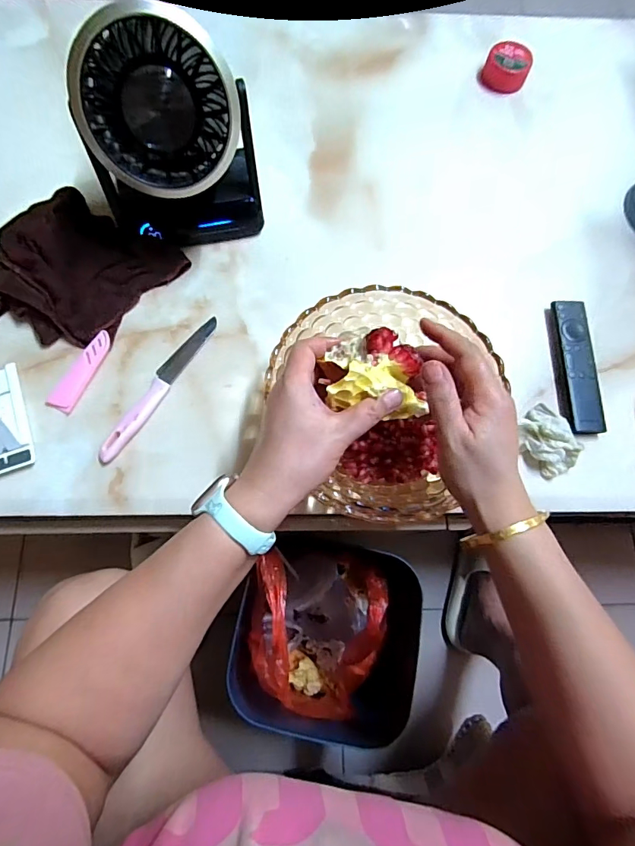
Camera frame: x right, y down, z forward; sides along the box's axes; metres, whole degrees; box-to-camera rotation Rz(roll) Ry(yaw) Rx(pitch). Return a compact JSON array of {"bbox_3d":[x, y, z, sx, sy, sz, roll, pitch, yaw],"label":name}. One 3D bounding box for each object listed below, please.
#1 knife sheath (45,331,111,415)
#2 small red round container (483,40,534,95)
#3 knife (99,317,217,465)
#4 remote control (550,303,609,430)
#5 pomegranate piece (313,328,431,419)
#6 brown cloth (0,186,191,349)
[{"bbox_3d":[-0.259,-0.058,0.475,0.027,0.012,0.096,25,75,5],"label":"knife sheath"},{"bbox_3d":[0.265,-0.499,0.609,0.058,0.035,0.067,22,75,4],"label":"small red round container"},{"bbox_3d":[-0.172,-0.041,0.475,0.023,0.009,0.192,29,75,6],"label":"knife"},{"bbox_3d":[0.294,-0.067,0.491,0.035,0.012,0.155,-1,74,-2],"label":"remote control"},{"bbox_3d":[0.043,-0.040,0.352,0.080,0.057,0.063,2,74,-1],"label":"pomegranate piece"},{"bbox_3d":[-0.280,-0.173,0.494,0.194,0.039,0.177,29,75,6],"label":"brown cloth"}]

